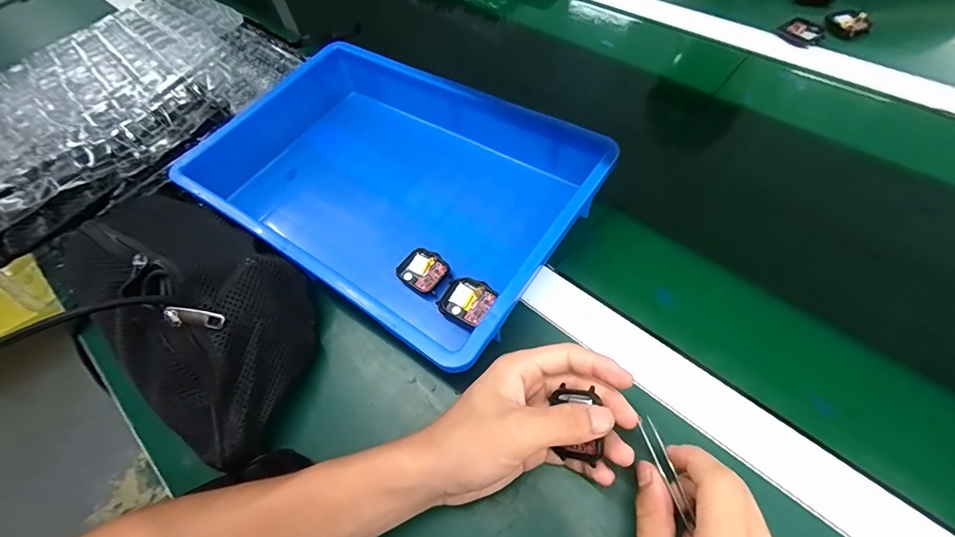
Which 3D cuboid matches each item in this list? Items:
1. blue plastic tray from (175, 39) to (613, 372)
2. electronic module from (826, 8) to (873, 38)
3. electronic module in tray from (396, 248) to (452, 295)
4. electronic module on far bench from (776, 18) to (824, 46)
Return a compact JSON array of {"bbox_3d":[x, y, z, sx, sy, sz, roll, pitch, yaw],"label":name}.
[{"bbox_3d":[-0.083,-0.087,0.417,0.355,0.067,0.252,30,65,20],"label":"blue plastic tray"},{"bbox_3d":[0.453,-0.299,0.518,0.048,0.012,0.051,34,69,24],"label":"electronic module"},{"bbox_3d":[-0.049,0.004,0.386,0.044,0.010,0.038,39,68,24],"label":"electronic module in tray"},{"bbox_3d":[0.401,-0.289,0.521,0.039,0.011,0.047,-25,60,-11],"label":"electronic module on far bench"}]

